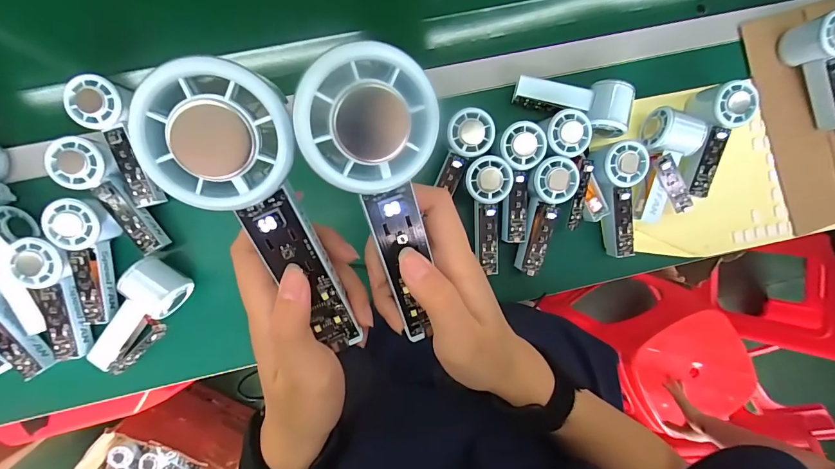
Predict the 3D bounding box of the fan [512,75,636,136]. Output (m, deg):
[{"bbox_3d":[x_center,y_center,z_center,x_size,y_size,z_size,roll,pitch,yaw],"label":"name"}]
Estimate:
[{"bbox_3d":[0.203,-0.175,0.499,0.148,0.040,0.065,12,91,-6],"label":"fan"}]

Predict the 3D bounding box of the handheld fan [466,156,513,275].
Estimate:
[{"bbox_3d":[0.090,-0.026,0.498,0.054,0.037,0.147,-4,109,-5],"label":"handheld fan"}]

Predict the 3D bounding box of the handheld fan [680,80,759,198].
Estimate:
[{"bbox_3d":[0.390,-0.127,0.515,0.050,0.062,0.142,21,91,-6],"label":"handheld fan"}]

